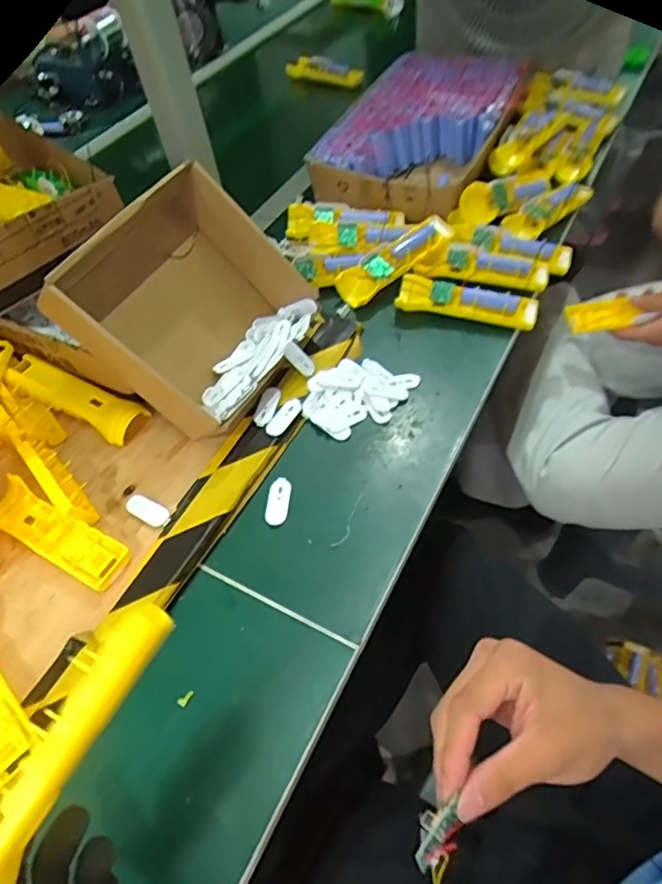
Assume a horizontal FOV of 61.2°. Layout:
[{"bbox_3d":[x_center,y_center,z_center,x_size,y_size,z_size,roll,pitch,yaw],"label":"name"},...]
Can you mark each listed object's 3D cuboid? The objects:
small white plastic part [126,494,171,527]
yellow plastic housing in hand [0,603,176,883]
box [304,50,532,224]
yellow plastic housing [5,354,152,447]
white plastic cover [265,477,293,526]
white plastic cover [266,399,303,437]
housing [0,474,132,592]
[{"bbox_3d":[-0.172,0.063,0.526,0.051,0.004,0.021,24,59,22],"label":"small white plastic part"},{"bbox_3d":[-0.130,0.149,0.274,0.026,0.033,0.146,25,72,18],"label":"yellow plastic housing in hand"},{"bbox_3d":[0.136,-0.482,0.841,0.230,0.078,0.384,20,58,20],"label":"box"},{"bbox_3d":[-0.274,-0.051,0.601,0.152,0.027,0.047,23,59,21],"label":"yellow plastic housing"},{"bbox_3d":[-0.050,0.057,0.537,0.023,0.007,0.047,2,53,8],"label":"white plastic cover"},{"bbox_3d":[-0.048,-0.025,0.579,0.020,0.008,0.048,25,60,23],"label":"white plastic cover"},{"bbox_3d":[-0.254,0.081,0.509,0.157,0.015,0.044,24,59,22],"label":"housing"}]

